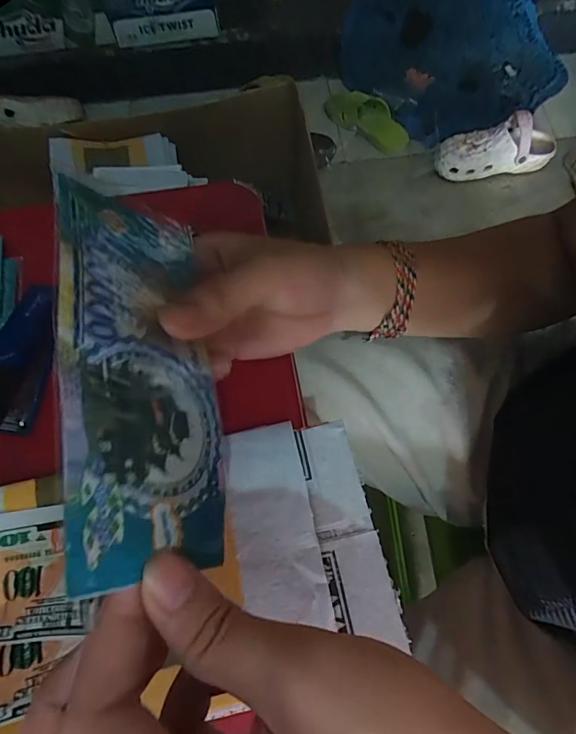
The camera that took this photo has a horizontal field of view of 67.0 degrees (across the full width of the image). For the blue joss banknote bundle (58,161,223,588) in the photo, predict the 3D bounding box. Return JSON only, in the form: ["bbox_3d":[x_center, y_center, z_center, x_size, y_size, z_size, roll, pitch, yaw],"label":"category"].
[{"bbox_3d":[-0.052,-0.006,0.160,0.005,0.062,0.150,-29,64,29],"label":"blue joss banknote bundle"}]

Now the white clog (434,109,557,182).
[{"bbox_3d":[0.454,-0.474,0.926,0.248,0.118,0.076,-8,67,-1],"label":"white clog"}]

